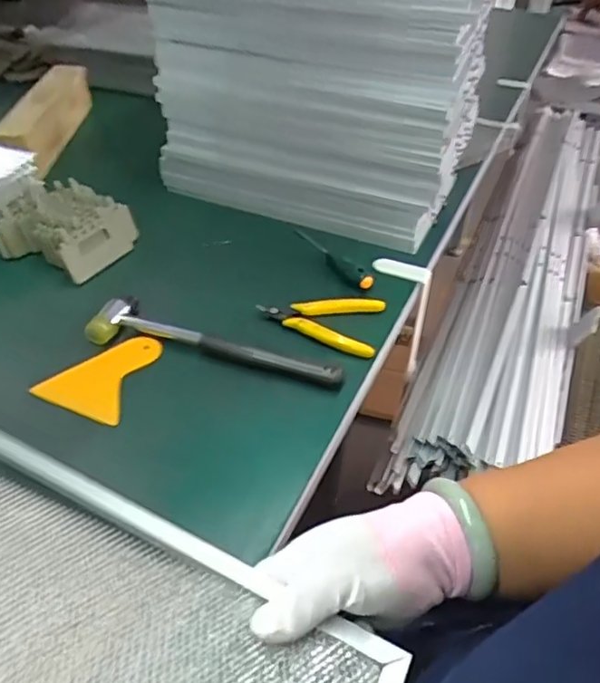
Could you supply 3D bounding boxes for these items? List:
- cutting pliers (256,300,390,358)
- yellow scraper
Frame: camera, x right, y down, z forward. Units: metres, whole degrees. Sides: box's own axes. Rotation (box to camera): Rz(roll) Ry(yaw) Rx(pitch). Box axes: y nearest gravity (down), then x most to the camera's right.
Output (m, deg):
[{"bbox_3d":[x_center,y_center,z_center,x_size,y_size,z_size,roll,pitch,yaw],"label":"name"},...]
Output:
[{"bbox_3d":[0.019,-0.025,0.576,0.119,0.009,0.073,11,42,9],"label":"cutting pliers"},{"bbox_3d":[-0.170,0.026,0.522,0.080,0.007,0.096,17,43,16],"label":"yellow scraper"}]

